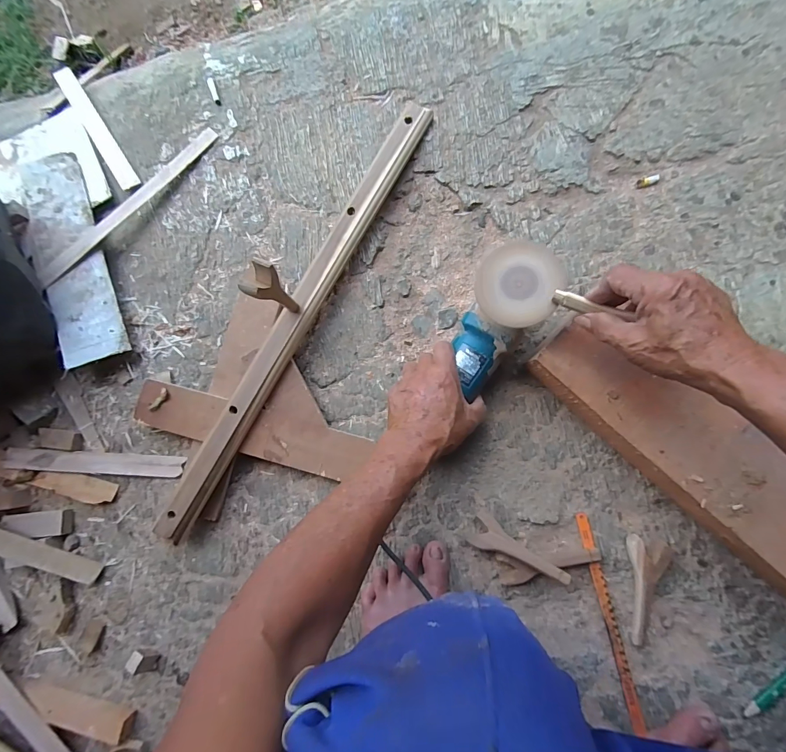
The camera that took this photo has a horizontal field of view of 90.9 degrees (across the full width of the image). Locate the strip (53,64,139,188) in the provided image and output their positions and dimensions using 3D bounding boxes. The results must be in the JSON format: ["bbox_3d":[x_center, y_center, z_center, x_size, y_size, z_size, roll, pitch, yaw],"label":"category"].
[{"bbox_3d":[-0.467,-0.392,0.606,0.029,0.007,0.254,-35,82,3],"label":"strip"}]

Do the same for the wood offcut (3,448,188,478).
[{"bbox_3d":[-0.411,0.120,0.534,0.247,0.009,0.029,3,80,0],"label":"wood offcut"}]

